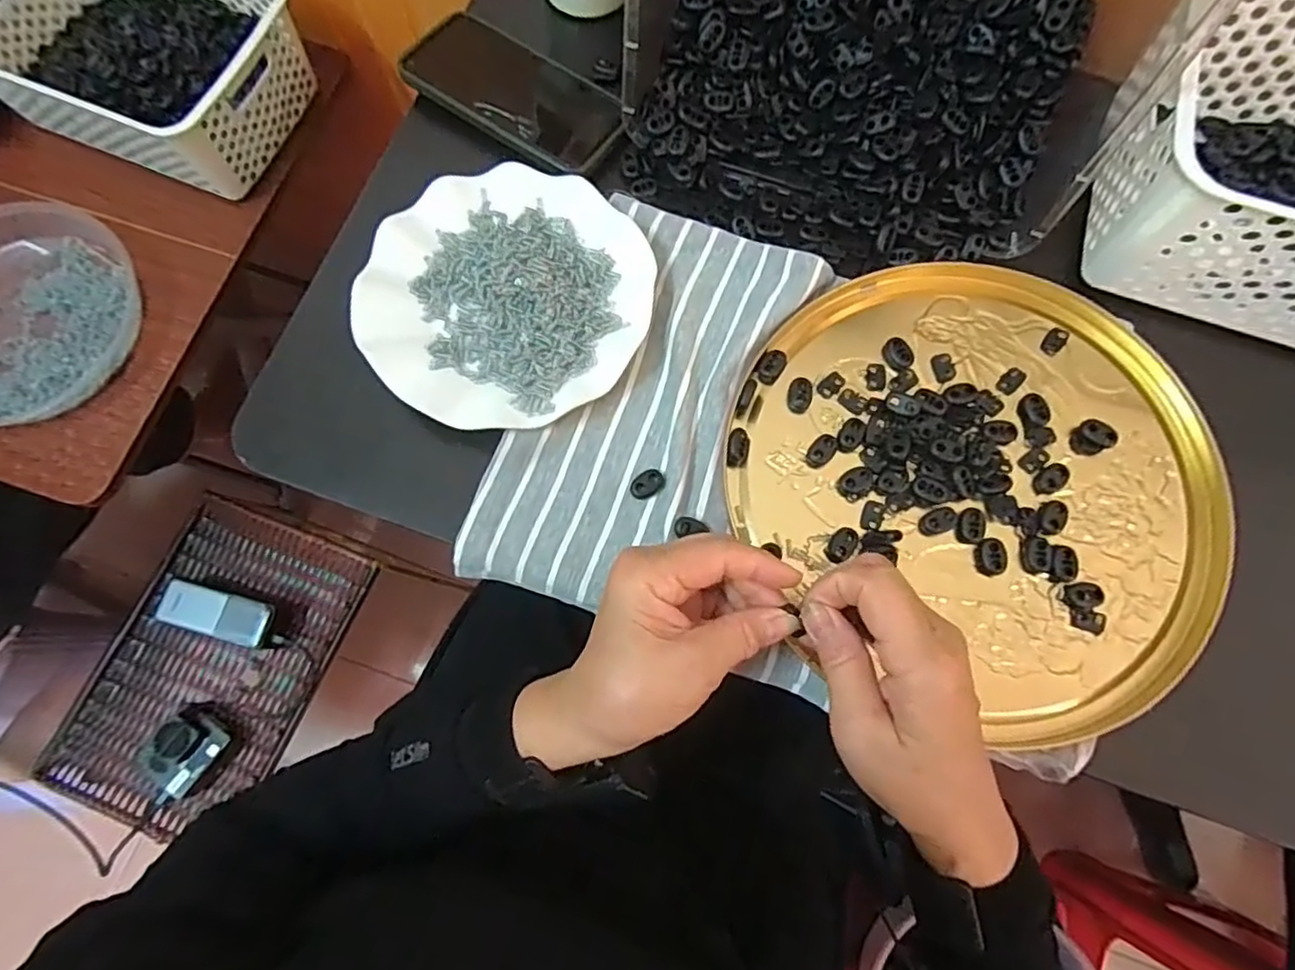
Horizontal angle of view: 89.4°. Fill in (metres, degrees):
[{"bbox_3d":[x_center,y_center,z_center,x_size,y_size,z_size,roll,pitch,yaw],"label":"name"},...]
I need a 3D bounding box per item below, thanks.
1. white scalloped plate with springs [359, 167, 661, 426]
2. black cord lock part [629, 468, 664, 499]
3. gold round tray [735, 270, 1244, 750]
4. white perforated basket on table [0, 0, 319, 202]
[{"bbox_3d":[-0.091,-0.122,0.422,0.175,0.019,0.177,0,75,0],"label":"white scalloped plate with springs"},{"bbox_3d":[0.000,-0.001,0.403,0.015,0.004,0.021,44,79,10],"label":"black cord lock part"},{"bbox_3d":[0.202,-0.009,0.403,0.288,0.016,0.276,0,77,-1],"label":"gold round tray"},{"bbox_3d":[-0.524,-0.446,0.668,0.303,0.098,0.204,22,76,6],"label":"white perforated basket on table"}]

